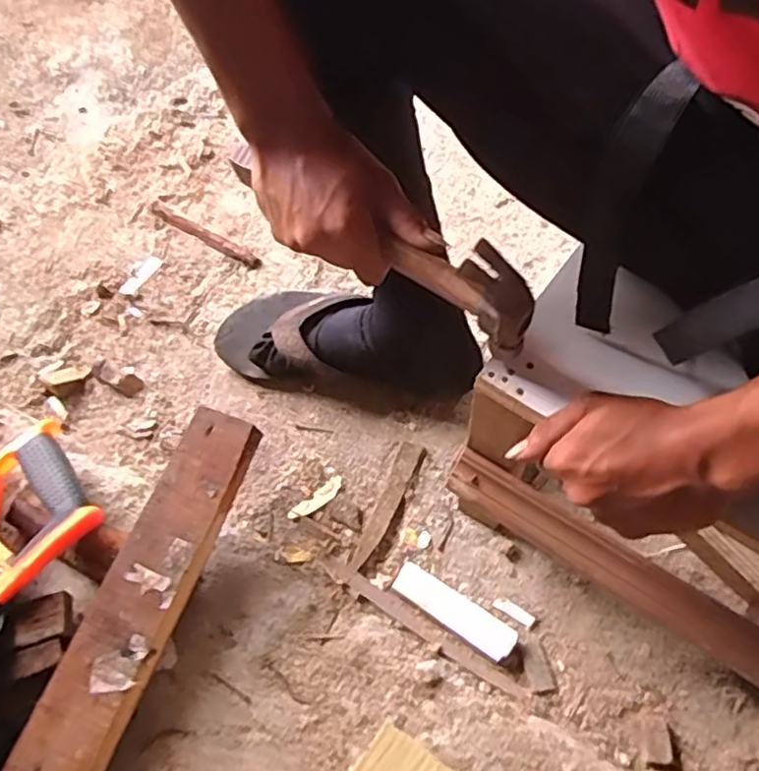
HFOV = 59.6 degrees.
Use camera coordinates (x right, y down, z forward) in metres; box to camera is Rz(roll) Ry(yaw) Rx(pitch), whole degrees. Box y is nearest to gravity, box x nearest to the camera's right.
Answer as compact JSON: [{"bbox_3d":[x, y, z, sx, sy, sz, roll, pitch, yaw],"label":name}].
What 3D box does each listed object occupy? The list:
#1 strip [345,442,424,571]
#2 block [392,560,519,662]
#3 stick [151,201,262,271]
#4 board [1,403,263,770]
[{"bbox_3d":[0.006,0.113,0.631,0.022,0.007,0.133,21,64,14],"label":"strip"},{"bbox_3d":[0.063,0.192,0.570,0.111,0.012,0.030,31,66,19],"label":"block"},{"bbox_3d":[-0.216,-0.185,0.813,0.179,0.006,0.020,31,66,19],"label":"stick"},{"bbox_3d":[-0.189,0.164,0.531,0.065,0.021,0.309,20,70,9],"label":"board"}]

